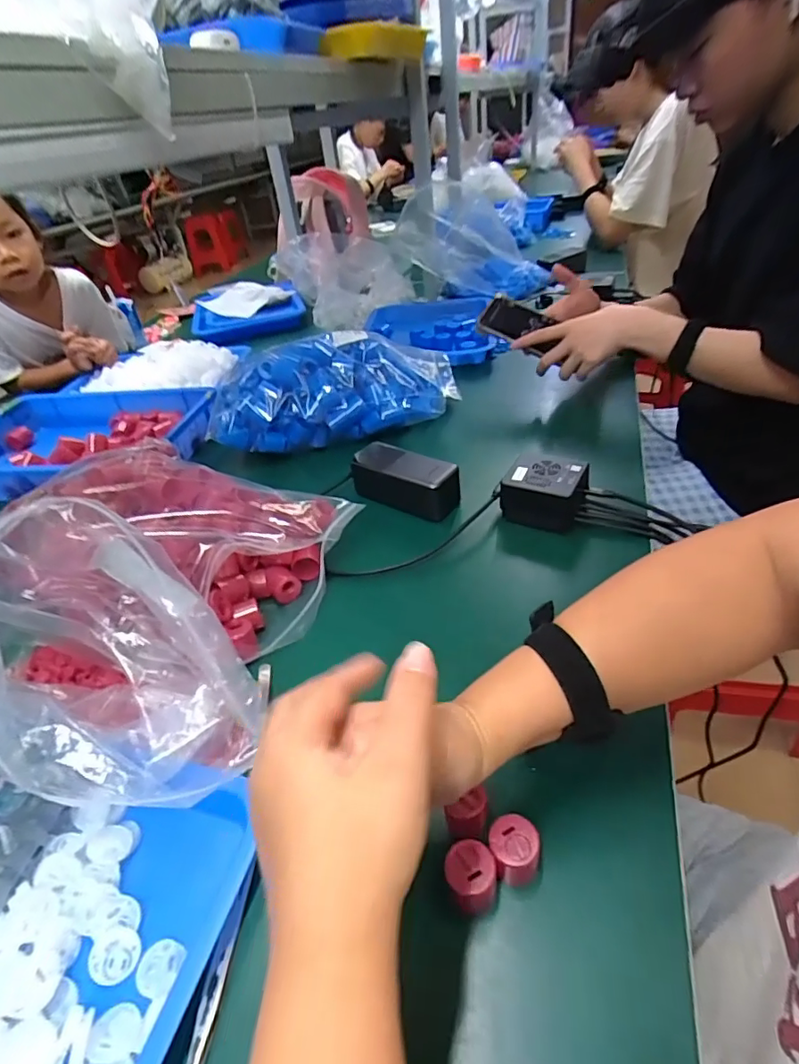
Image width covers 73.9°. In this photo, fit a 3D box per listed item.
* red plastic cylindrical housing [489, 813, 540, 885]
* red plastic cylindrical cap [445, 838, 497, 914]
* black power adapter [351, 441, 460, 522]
[{"bbox_3d":[0.069,0.195,0.323,0.028,0.035,0.029,-5,38,4],"label":"red plastic cylindrical housing"},{"bbox_3d":[0.042,0.205,0.313,0.028,0.037,0.029,-5,38,4],"label":"red plastic cylindrical cap"},{"bbox_3d":[0.008,-0.059,0.640,0.135,0.059,0.059,20,46,31],"label":"black power adapter"}]

